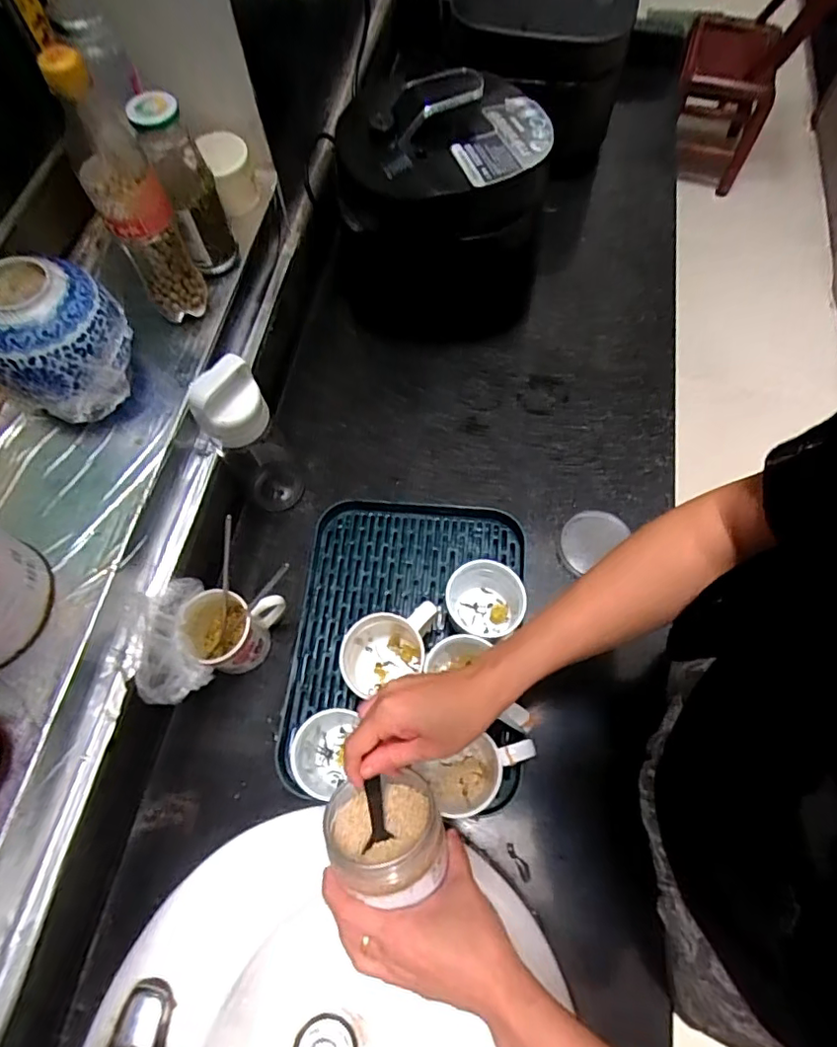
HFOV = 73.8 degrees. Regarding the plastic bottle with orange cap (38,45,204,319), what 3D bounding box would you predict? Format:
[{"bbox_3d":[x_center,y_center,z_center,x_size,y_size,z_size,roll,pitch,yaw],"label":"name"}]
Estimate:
[{"bbox_3d":[-0.264,-0.293,0.526,0.061,0.251,0.056,-28,68,-11],"label":"plastic bottle with orange cap"}]

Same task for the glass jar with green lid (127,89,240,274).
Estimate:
[{"bbox_3d":[-0.235,-0.344,0.574,0.051,0.164,0.050,-1,66,1],"label":"glass jar with green lid"}]

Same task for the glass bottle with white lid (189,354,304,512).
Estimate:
[{"bbox_3d":[-0.187,-0.093,0.625,0.063,0.239,0.076,-28,68,-11],"label":"glass bottle with white lid"}]

